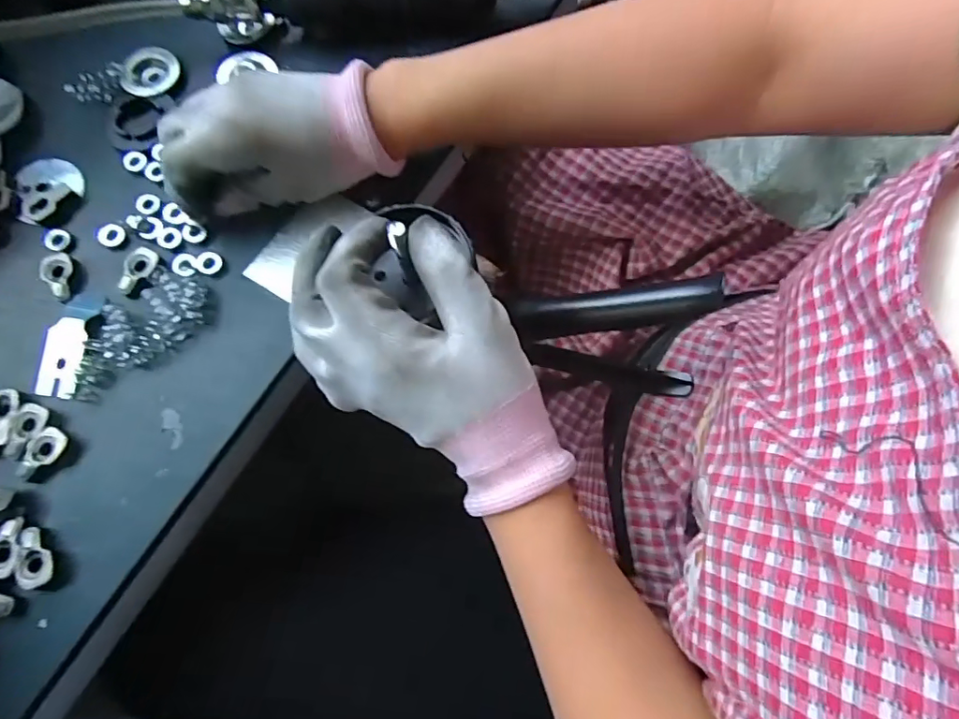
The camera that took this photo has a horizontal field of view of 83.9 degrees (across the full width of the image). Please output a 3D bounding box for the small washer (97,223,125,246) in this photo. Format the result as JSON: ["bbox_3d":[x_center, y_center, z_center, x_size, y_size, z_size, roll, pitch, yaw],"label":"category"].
[{"bbox_3d":[-0.222,-0.075,0.322,0.017,0.004,0.014,37,77,10],"label":"small washer"}]

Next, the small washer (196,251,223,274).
[{"bbox_3d":[-0.161,-0.058,0.316,0.014,0.004,0.015,0,73,0],"label":"small washer"}]

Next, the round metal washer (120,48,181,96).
[{"bbox_3d":[-0.224,-0.194,0.360,0.038,0.004,0.037,0,73,0],"label":"round metal washer"}]

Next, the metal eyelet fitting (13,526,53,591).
[{"bbox_3d":[-0.220,0.098,0.265,0.016,0.005,0.029,-13,74,-4],"label":"metal eyelet fitting"}]

